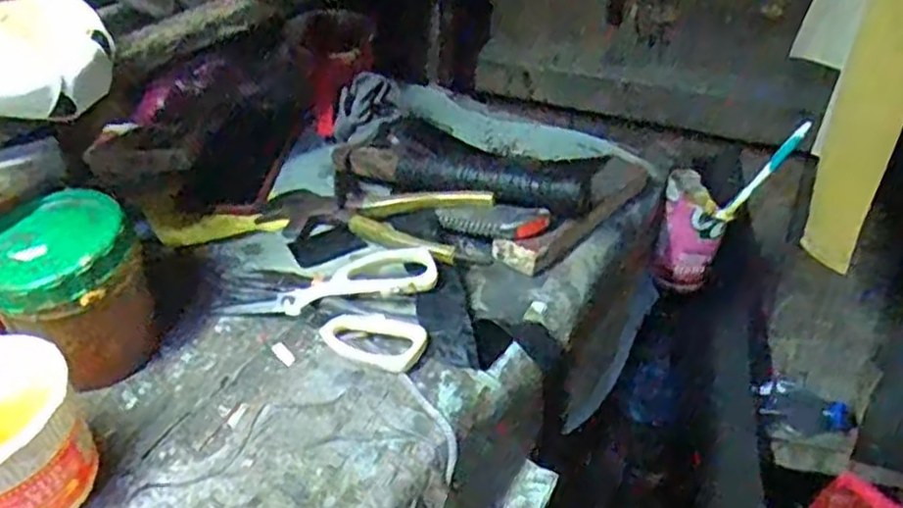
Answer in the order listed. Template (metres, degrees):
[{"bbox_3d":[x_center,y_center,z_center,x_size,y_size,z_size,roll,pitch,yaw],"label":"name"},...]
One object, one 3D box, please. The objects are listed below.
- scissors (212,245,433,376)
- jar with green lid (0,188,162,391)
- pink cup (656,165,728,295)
[{"bbox_3d":[-0.082,0.027,0.544,0.152,0.026,0.098,13,41,16],"label":"scissors"},{"bbox_3d":[-0.244,0.026,0.482,0.089,0.098,0.093,0,39,0],"label":"jar with green lid"},{"bbox_3d":[0.233,-0.021,0.733,0.059,0.103,0.063,0,39,0],"label":"pink cup"}]

